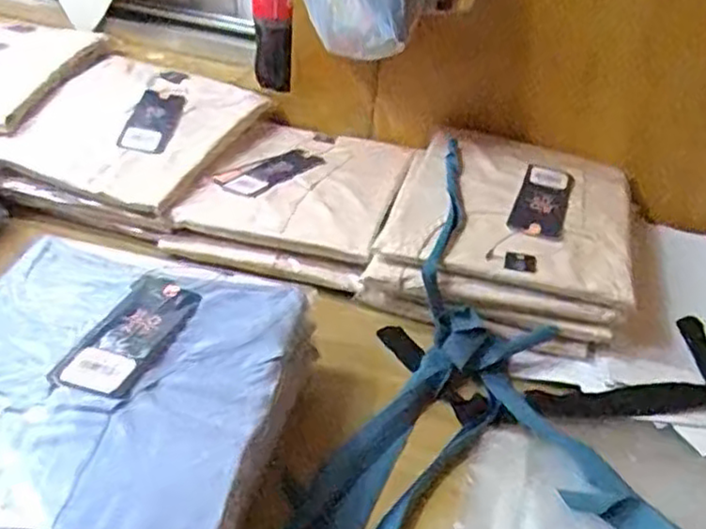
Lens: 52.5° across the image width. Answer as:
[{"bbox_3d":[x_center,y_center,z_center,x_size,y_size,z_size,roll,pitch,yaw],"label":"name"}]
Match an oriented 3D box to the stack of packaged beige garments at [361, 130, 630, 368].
[{"bbox_3d":[0.149,-0.038,0.690,0.224,0.066,0.256,16,38,13],"label":"stack of packaged beige garments"}]

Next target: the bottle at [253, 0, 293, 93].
[{"bbox_3d":[-0.097,-0.299,0.825,0.053,0.185,0.054,0,38,-9],"label":"bottle"}]

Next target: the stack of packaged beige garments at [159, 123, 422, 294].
[{"bbox_3d":[-0.047,-0.079,0.748,0.200,0.049,0.250,15,38,11],"label":"stack of packaged beige garments"}]

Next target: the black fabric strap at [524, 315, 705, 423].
[{"bbox_3d":[0.239,0.099,0.589,0.186,0.022,0.074,-14,42,-25],"label":"black fabric strap"}]

